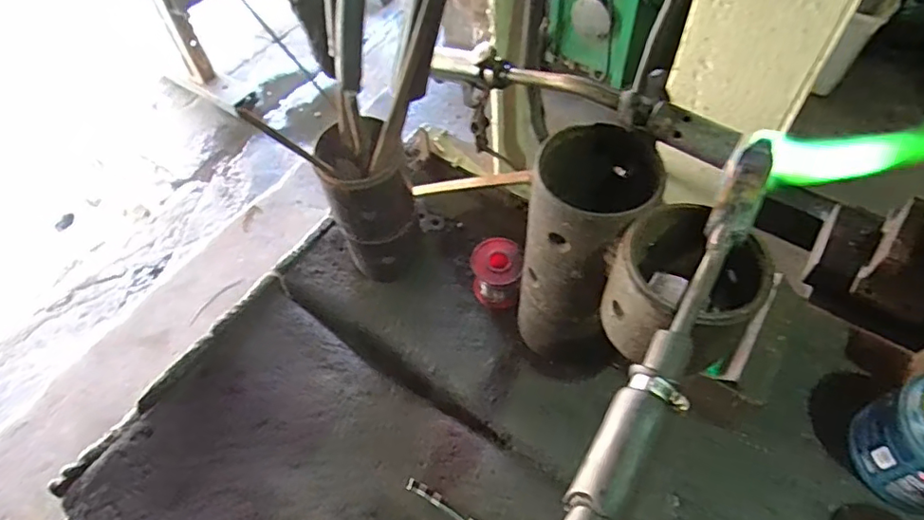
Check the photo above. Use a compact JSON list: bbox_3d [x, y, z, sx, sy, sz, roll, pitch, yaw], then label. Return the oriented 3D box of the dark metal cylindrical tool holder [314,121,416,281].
[{"bbox_3d":[-0.088,-0.053,0.544,0.079,0.175,0.084,-18,57,-9],"label":"dark metal cylindrical tool holder"}]

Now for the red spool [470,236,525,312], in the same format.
[{"bbox_3d":[0.037,0.014,0.569,0.050,0.058,0.052,-2,56,2],"label":"red spool"}]

